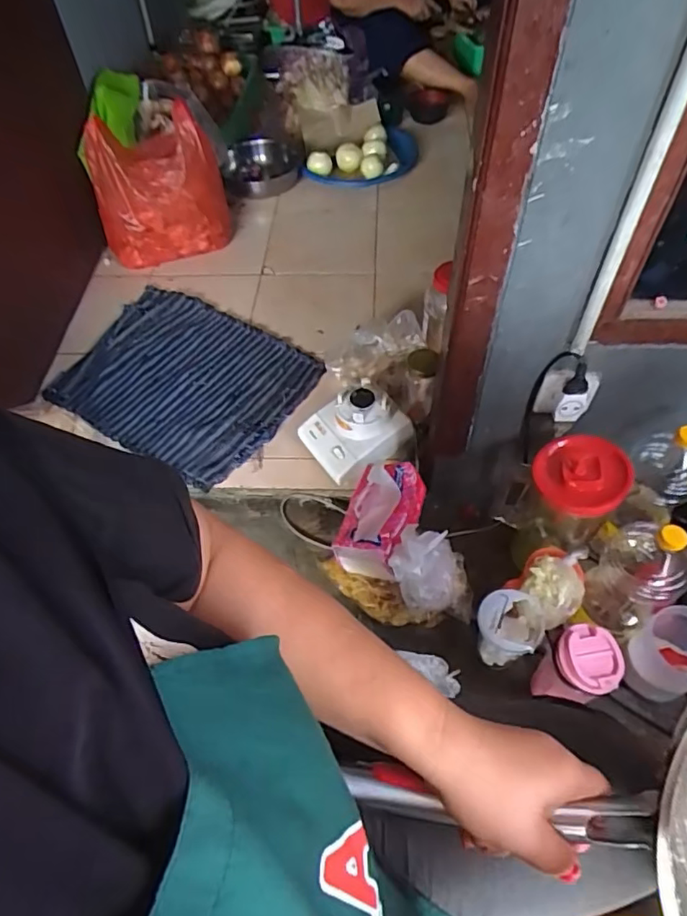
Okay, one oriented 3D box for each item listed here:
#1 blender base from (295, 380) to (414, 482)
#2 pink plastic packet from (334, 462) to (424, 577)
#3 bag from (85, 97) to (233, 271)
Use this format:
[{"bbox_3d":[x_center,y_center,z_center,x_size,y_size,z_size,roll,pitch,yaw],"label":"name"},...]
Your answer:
[{"bbox_3d":[0.021,-0.055,1.010,0.151,0.109,0.139,-31,59,-19],"label":"blender base"},{"bbox_3d":[0.059,0.088,0.897,0.109,0.095,0.171,15,56,12],"label":"pink plastic packet"},{"bbox_3d":[-0.414,-0.602,1.270,0.282,0.278,0.145,-14,55,-8],"label":"bag"}]

